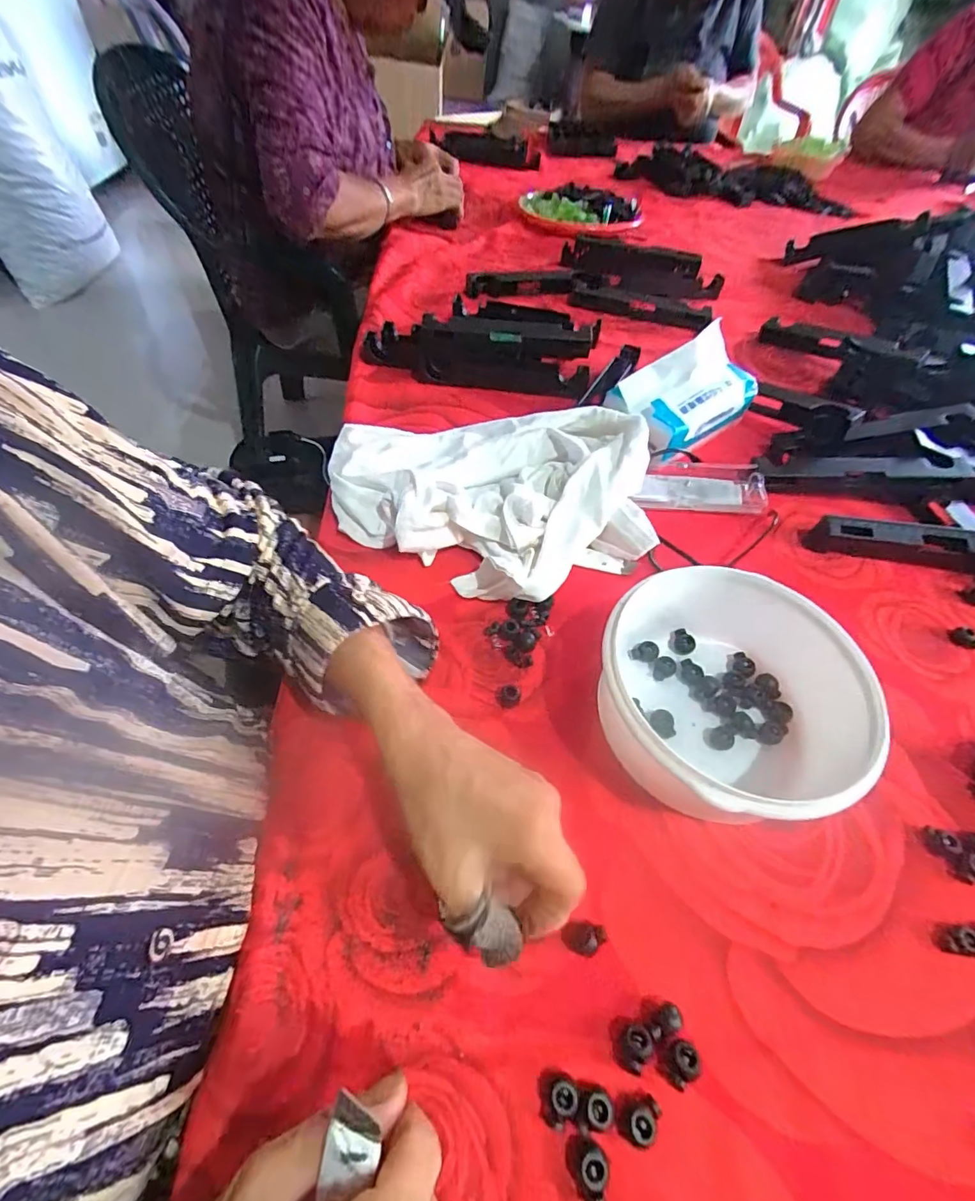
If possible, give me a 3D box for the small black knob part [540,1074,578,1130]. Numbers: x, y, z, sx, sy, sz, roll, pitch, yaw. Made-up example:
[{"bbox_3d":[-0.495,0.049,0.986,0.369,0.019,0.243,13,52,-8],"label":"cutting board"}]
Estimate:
[{"bbox_3d":[0.033,0.233,0.233,0.016,0.011,0.017,0,54,-3],"label":"small black knob part"}]

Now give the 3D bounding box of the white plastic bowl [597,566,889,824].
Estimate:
[{"bbox_3d":[0.156,0.065,0.330,0.145,0.077,0.157,1,54,-2],"label":"white plastic bowl"}]

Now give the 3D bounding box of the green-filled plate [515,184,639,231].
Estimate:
[{"bbox_3d":[0.166,-0.697,0.900,0.219,0.036,0.173,8,54,1],"label":"green-filled plate"}]

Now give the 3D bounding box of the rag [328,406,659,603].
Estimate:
[{"bbox_3d":[0.000,-0.095,0.448,0.278,0.054,0.198,4,54,0],"label":"rag"}]

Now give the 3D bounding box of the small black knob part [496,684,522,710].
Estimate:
[{"bbox_3d":[0.015,0.068,0.360,0.016,0.012,0.015,1,54,-2],"label":"small black knob part"}]

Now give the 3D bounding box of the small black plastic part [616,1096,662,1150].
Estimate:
[{"bbox_3d":[0.070,0.240,0.231,0.020,0.010,0.015,-1,54,-3],"label":"small black plastic part"}]

